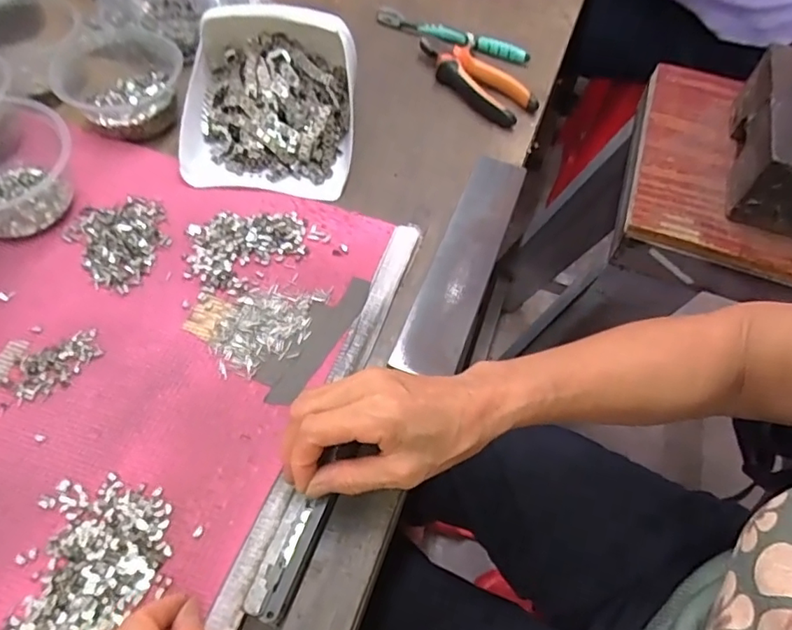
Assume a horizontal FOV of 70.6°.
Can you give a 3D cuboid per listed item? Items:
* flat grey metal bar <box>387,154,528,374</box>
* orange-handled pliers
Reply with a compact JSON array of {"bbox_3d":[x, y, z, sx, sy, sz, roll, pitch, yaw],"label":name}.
[{"bbox_3d":[0.061,-0.054,0.478,0.050,0.009,0.237,20,58,8],"label":"flat grey metal bar"},{"bbox_3d":[0.084,-0.256,0.602,0.052,0.023,0.146,-37,67,-24],"label":"orange-handled pliers"}]

